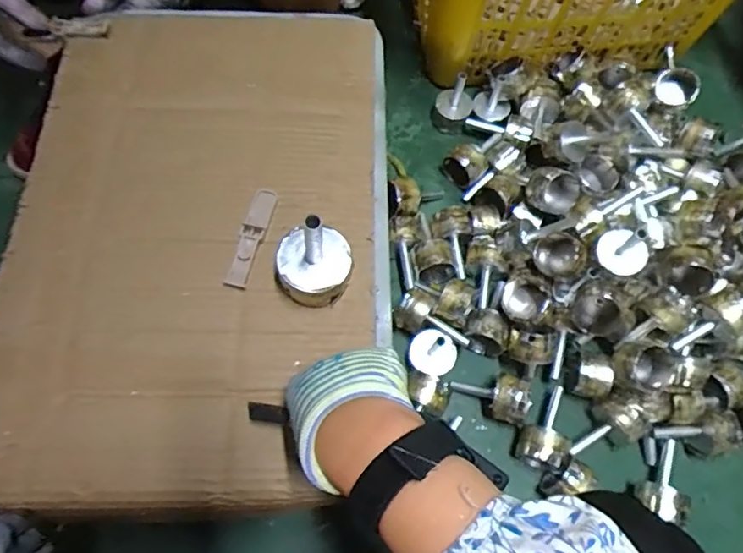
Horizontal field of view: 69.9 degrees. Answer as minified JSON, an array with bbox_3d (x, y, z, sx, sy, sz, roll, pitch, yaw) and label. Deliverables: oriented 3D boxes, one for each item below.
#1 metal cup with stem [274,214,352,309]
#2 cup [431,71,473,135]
[{"bbox_3d":[-0.048,-0.017,0.433,0.065,0.105,0.058,-2,69,-3],"label":"metal cup with stem"},{"bbox_3d":[0.140,-0.297,0.890,0.061,0.124,0.061,1,68,-2],"label":"cup"}]

